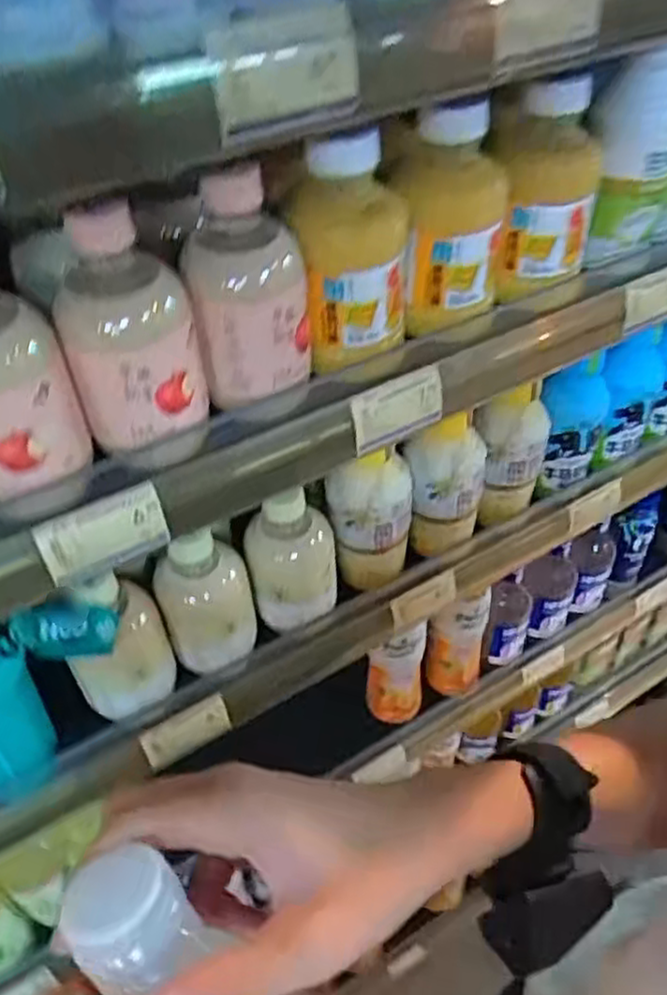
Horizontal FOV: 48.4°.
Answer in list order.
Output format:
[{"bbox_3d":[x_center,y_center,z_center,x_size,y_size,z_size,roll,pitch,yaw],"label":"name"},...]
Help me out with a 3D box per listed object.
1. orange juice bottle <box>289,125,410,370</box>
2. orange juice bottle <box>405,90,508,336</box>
[{"bbox_3d":[0.011,-0.152,0.439,0.065,0.137,0.064,-1,45,3],"label":"orange juice bottle"},{"bbox_3d":[0.077,-0.182,0.465,0.056,0.131,0.072,6,46,10],"label":"orange juice bottle"}]

